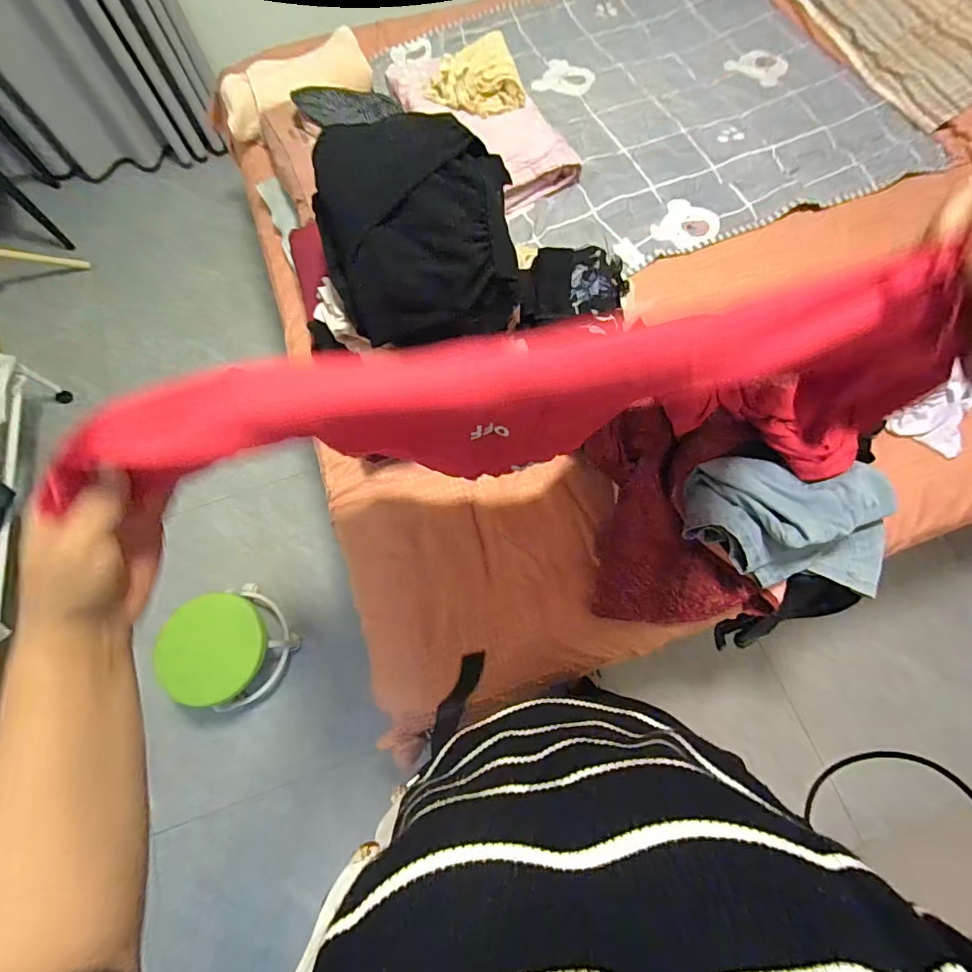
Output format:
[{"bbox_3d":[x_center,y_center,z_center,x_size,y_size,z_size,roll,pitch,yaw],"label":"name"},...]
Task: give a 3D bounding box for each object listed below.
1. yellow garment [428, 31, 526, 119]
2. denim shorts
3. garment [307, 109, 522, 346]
[{"bbox_3d":[-0.022,-0.953,1.100,0.209,0.038,0.235,-2,71,0],"label":"yellow garment"},{"bbox_3d":[0.506,0.049,0.763,0.357,0.116,0.207,2,71,2],"label":"denim shorts"},{"bbox_3d":[-0.098,-0.356,0.673,0.281,0.165,0.253,-11,71,-3],"label":"garment"}]

